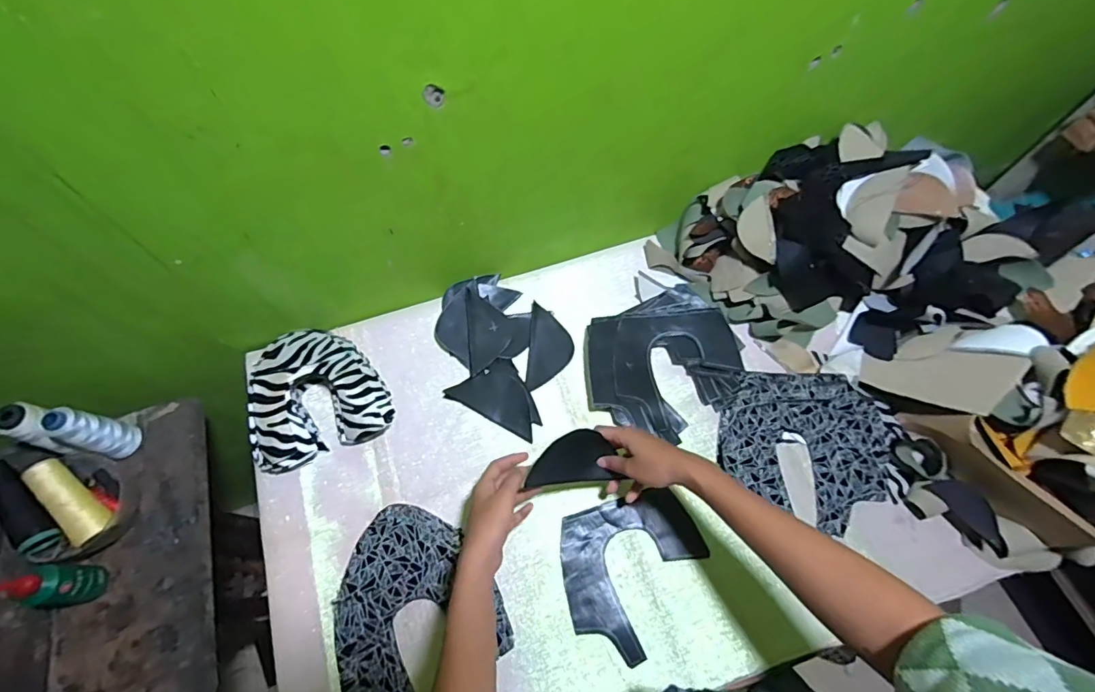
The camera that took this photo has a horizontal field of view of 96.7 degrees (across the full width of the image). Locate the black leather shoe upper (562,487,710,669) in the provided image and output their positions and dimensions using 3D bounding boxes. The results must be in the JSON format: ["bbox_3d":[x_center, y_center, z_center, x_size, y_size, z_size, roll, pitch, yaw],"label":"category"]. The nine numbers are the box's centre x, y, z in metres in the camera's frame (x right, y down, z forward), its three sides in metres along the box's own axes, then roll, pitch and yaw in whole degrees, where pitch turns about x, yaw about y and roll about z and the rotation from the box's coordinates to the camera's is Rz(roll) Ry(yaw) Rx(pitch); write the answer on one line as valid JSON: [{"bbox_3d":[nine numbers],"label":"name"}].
[{"bbox_3d":[0.110,0.275,0.594,0.176,0.007,0.168,-13,66,-6],"label":"black leather shoe upper"}]

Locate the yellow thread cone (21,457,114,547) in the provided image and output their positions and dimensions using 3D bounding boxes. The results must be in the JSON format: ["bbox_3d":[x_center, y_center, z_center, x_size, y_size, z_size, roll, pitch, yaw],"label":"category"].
[{"bbox_3d":[-0.568,0.183,0.580,0.036,0.036,0.110,-37,90,-15],"label":"yellow thread cone"}]

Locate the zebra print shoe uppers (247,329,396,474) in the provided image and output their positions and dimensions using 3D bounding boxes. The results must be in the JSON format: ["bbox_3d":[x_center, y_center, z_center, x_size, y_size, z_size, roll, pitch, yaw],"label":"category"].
[{"bbox_3d":[-0.315,0.059,0.652,0.174,0.071,0.179,-22,68,-10],"label":"zebra print shoe uppers"}]

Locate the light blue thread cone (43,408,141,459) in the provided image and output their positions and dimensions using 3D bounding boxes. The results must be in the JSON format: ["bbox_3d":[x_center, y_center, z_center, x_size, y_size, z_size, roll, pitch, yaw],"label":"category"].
[{"bbox_3d":[-0.570,0.108,0.611,0.041,0.113,0.042,13,66,6],"label":"light blue thread cone"}]

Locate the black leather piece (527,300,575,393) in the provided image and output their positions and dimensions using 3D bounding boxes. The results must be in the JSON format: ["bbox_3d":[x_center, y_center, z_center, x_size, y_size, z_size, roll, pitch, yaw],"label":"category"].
[{"bbox_3d":[0.005,0.000,0.709,0.062,0.004,0.130,4,66,2],"label":"black leather piece"}]

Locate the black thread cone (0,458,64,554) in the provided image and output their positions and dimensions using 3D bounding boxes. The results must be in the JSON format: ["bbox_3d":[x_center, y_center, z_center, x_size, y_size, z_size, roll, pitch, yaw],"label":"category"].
[{"bbox_3d":[-0.606,0.183,0.550,0.040,0.034,0.121,-38,84,-16],"label":"black thread cone"}]

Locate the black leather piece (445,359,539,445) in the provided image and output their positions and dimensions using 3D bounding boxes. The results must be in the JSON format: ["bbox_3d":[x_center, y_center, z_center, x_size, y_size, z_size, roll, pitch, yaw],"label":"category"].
[{"bbox_3d":[-0.069,0.084,0.678,0.099,0.010,0.118,-30,69,-13],"label":"black leather piece"}]

